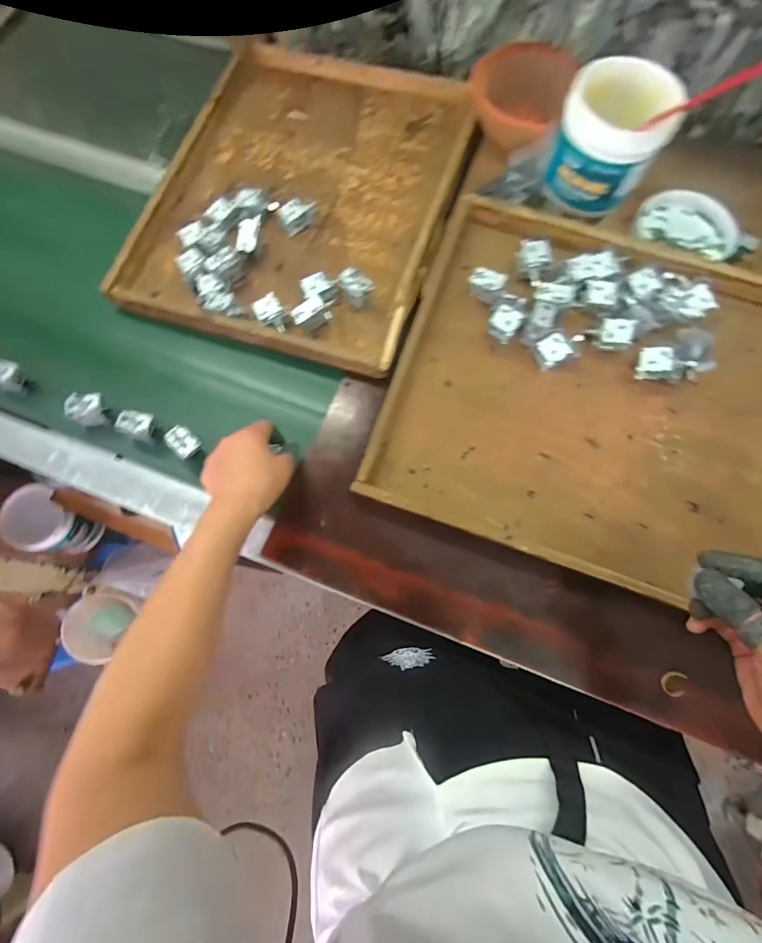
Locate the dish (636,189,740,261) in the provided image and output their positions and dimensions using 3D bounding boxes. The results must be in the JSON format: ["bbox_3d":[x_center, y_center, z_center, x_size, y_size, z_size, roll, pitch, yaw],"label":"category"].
[{"bbox_3d":[0.424,-0.342,0.574,0.129,0.032,0.091,28,77,8],"label":"dish"}]

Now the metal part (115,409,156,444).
[{"bbox_3d":[-0.296,-0.055,0.516,0.035,0.045,0.033,25,76,8],"label":"metal part"}]

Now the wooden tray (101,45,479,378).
[{"bbox_3d":[-0.101,-0.400,0.608,0.399,0.045,0.489,16,75,5],"label":"wooden tray"}]

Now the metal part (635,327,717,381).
[{"bbox_3d":[0.343,-0.130,0.498,0.076,0.045,0.053,-19,75,-4],"label":"metal part"}]

